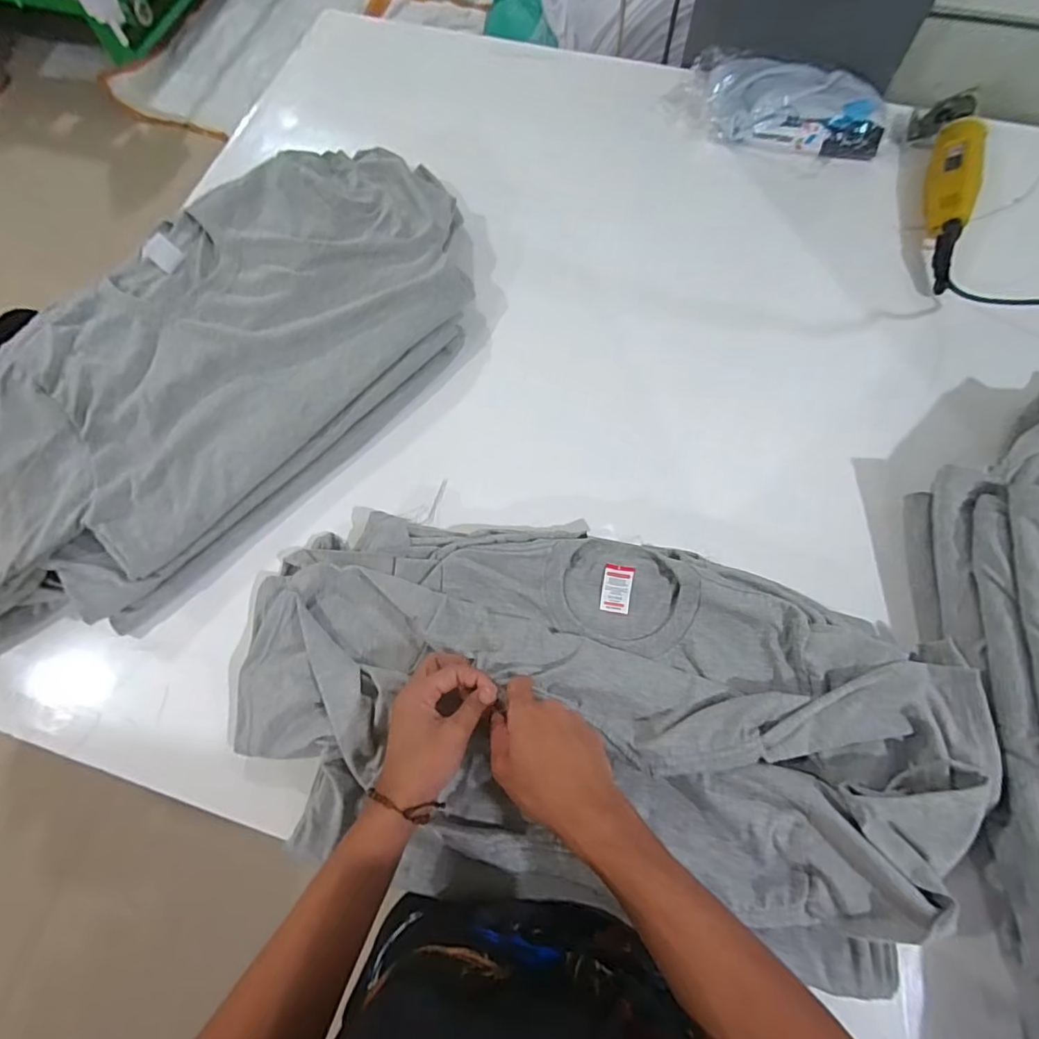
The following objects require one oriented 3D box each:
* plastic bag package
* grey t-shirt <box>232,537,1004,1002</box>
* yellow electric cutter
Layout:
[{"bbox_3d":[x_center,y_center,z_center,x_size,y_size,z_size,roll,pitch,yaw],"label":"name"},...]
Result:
[{"bbox_3d":[0.395,-0.636,0.853,0.323,0.069,0.150,23,72,9],"label":"plastic bag package"},{"bbox_3d":[0.058,0.179,0.520,0.682,0.059,0.326,10,68,7],"label":"grey t-shirt"},{"bbox_3d":[0.609,-0.475,0.787,0.089,0.059,0.344,15,70,7],"label":"yellow electric cutter"}]

